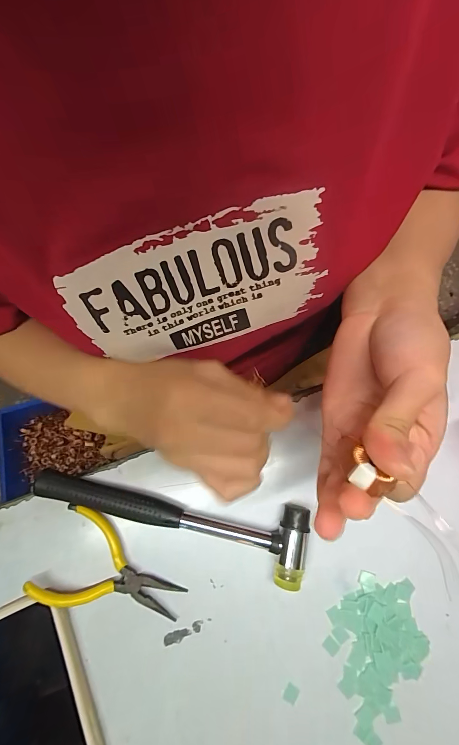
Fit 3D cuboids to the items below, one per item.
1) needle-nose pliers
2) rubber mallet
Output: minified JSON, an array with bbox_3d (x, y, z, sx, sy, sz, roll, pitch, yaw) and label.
[{"bbox_3d":[-0.098,0.168,0.258,0.116,0.016,0.070,25,76,8],"label":"needle-nose pliers"},{"bbox_3d":[-0.052,0.120,0.268,0.232,0.023,0.057,12,74,5],"label":"rubber mallet"}]

